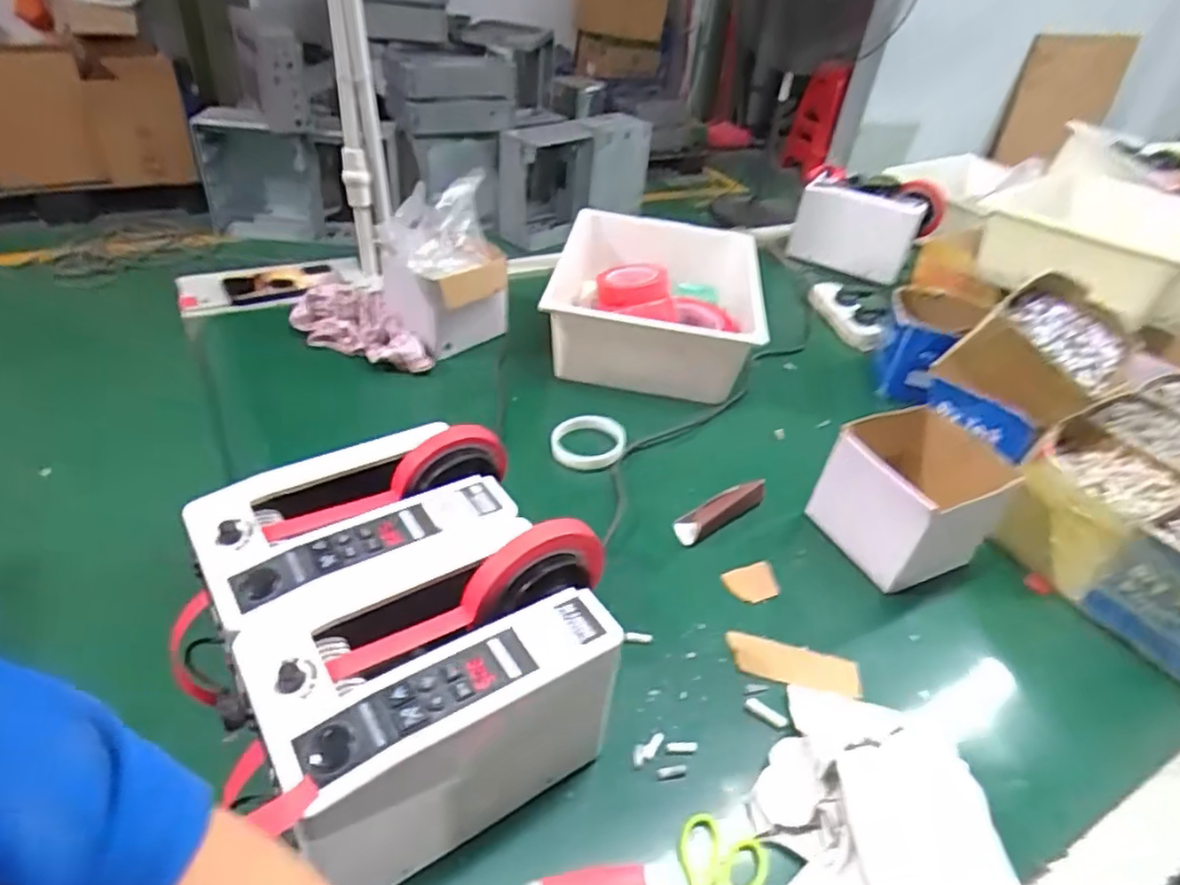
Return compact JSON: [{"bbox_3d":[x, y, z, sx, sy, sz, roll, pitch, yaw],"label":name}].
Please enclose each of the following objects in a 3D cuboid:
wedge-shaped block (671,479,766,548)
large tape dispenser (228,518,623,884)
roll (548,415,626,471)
[{"bbox_3d":[0.143,0.072,0.744,0.122,0.020,0.031,-21,48,-30],"label":"wedge-shaped block"},{"bbox_3d":[-0.094,0.168,0.476,0.241,0.159,0.144,-20,47,-29],"label":"large tape dispenser"},{"bbox_3d":[-0.001,-0.002,0.823,0.089,0.013,0.081,-5,43,5],"label":"roll"}]

